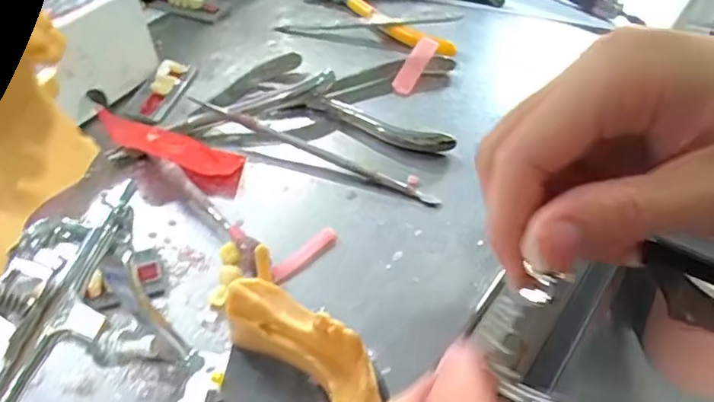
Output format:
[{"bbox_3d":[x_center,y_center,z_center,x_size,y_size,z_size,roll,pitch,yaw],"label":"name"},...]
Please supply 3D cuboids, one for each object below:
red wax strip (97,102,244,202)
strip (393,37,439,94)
[{"bbox_3d":[-0.099,-0.030,0.318,0.087,0.008,0.029,26,49,8],"label":"red wax strip"},{"bbox_3d":[0.036,-0.085,0.378,0.016,0.006,0.044,21,68,27],"label":"strip"}]

